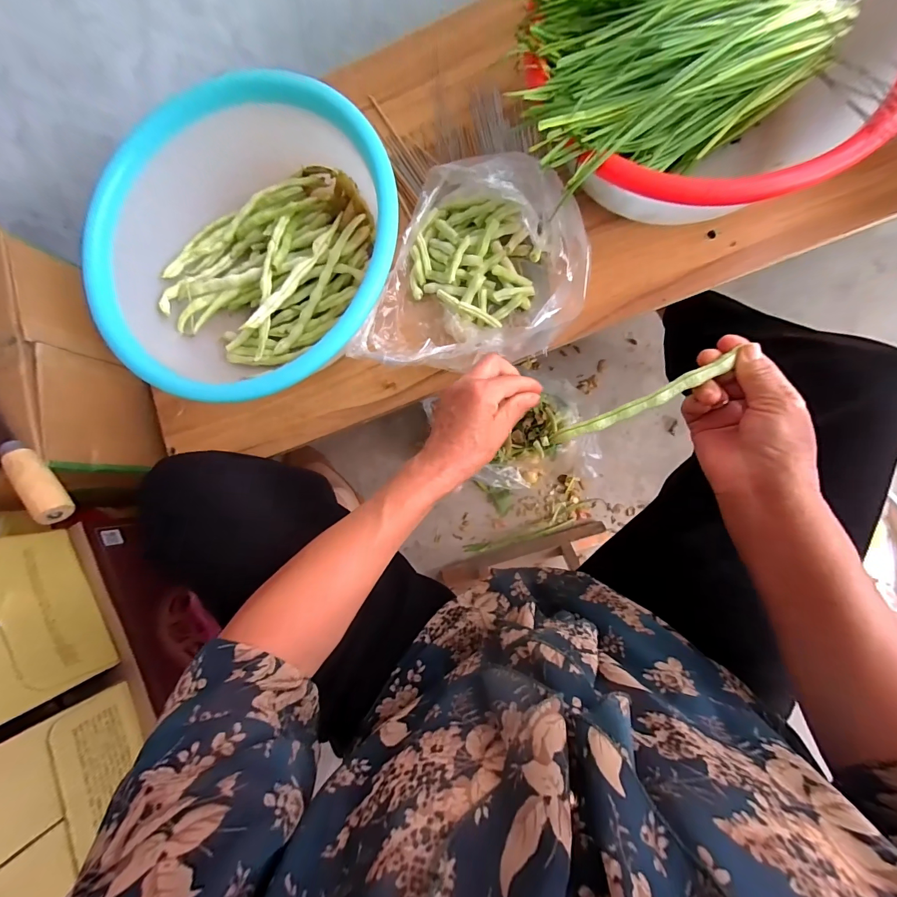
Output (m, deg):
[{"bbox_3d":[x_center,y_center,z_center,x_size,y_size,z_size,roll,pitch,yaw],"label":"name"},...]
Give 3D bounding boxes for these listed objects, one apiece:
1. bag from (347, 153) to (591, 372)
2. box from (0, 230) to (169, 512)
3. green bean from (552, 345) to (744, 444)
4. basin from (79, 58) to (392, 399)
[{"bbox_3d":[0.036,-0.186,0.435,0.221,0.095,0.240,19,88,9],"label":"bag"},{"bbox_3d":[-0.566,-0.079,0.499,0.239,0.143,0.301,-12,84,7],"label":"box"},{"bbox_3d":[0.163,-0.037,0.324,0.147,0.009,0.014,-26,82,20],"label":"green bean"},{"bbox_3d":[-0.229,-0.235,0.468,0.363,0.121,0.324,-15,83,6],"label":"basin"}]

